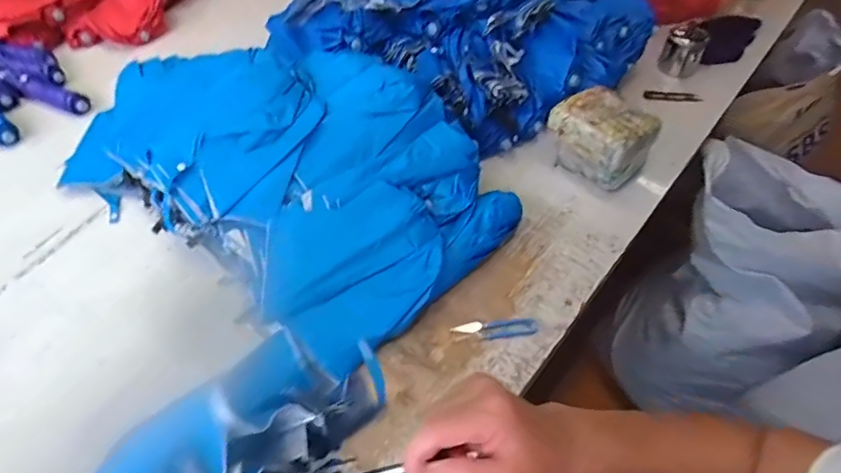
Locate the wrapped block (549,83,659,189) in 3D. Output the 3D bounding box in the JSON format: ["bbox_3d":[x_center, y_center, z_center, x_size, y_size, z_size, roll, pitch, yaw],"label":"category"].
[{"bbox_3d":[0.312,-0.166,0.853,0.115,0.121,0.155,-33,57,-23],"label":"wrapped block"}]

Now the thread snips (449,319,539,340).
[{"bbox_3d":[0.107,0.134,0.697,0.117,0.018,0.030,-1,50,0],"label":"thread snips"}]

